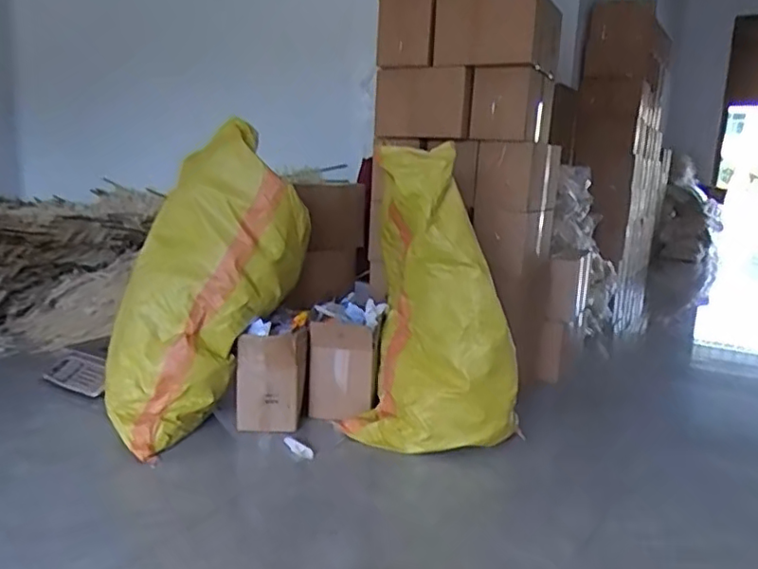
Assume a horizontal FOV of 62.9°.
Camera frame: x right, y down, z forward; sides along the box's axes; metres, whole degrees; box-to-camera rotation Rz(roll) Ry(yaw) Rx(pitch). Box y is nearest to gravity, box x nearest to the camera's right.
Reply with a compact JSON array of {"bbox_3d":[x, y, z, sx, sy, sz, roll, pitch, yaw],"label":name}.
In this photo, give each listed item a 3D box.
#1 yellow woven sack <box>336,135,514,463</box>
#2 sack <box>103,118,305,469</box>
[{"bbox_3d":[0.150,0.084,1.705,0.444,0.829,0.312,8,12,23],"label":"yellow woven sack"},{"bbox_3d":[-0.486,0.026,1.703,0.409,0.917,0.269,25,10,-5],"label":"sack"}]

